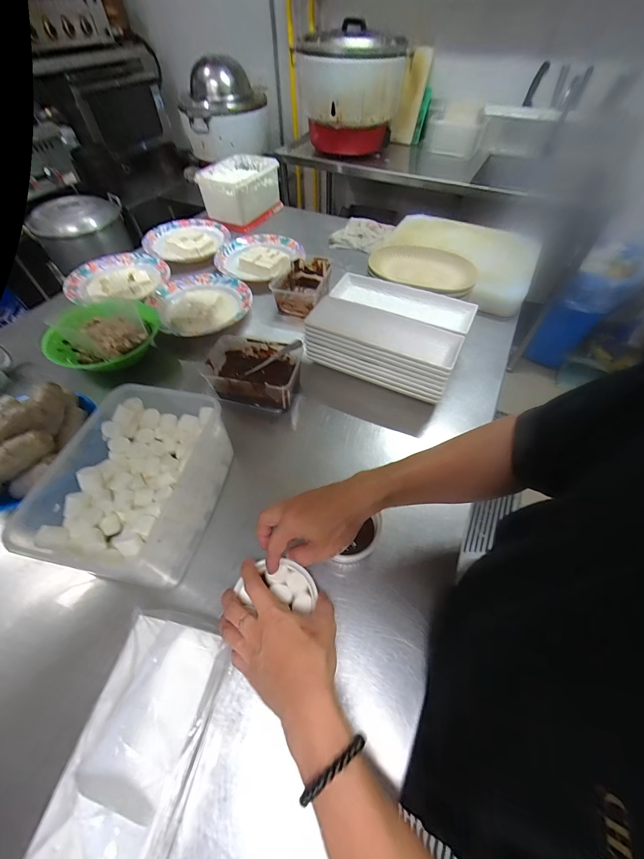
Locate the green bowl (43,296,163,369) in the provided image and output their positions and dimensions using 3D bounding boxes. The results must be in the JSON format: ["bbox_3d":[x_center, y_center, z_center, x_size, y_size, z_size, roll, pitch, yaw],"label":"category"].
[{"bbox_3d":[-0.452,-0.187,0.659,0.187,0.081,0.174,0,54,0],"label":"green bowl"}]

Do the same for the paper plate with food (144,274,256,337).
[{"bbox_3d":[-0.287,-0.309,0.773,0.222,0.024,0.252,-26,58,-16],"label":"paper plate with food"}]

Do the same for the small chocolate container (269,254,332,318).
[{"bbox_3d":[-0.046,-0.353,0.798,0.110,0.069,0.171,14,56,10],"label":"small chocolate container"}]

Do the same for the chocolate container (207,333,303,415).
[{"bbox_3d":[-0.137,-0.107,0.613,0.176,0.076,0.113,10,56,8],"label":"chocolate container"}]

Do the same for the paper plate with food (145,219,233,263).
[{"bbox_3d":[-0.411,-0.575,0.975,0.241,0.031,0.242,-1,55,1],"label":"paper plate with food"}]

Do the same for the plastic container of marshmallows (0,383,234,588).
[{"bbox_3d":[-0.264,0.073,0.458,0.207,0.114,0.244,7,55,6],"label":"plastic container of marshmallows"}]

